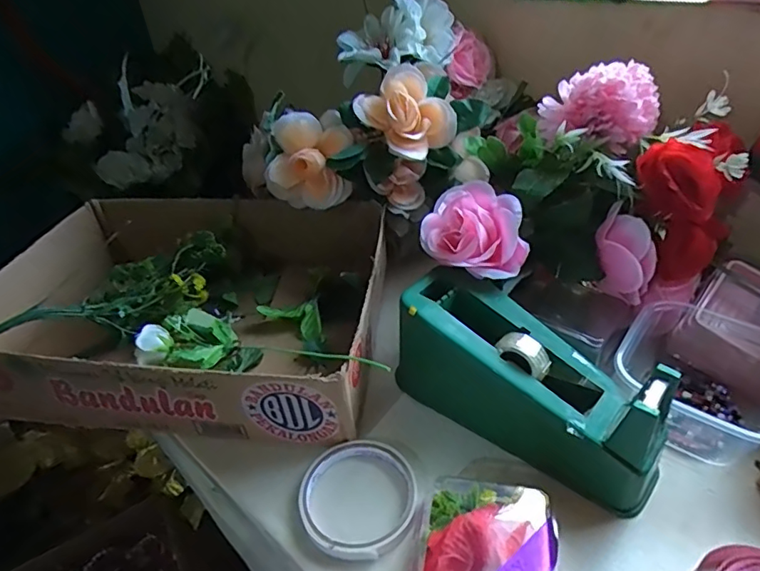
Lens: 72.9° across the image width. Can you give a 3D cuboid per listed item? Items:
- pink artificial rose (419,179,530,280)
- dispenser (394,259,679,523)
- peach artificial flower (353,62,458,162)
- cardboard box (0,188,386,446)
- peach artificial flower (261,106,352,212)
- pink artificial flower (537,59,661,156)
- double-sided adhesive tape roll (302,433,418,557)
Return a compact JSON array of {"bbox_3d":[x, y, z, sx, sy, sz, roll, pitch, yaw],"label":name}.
[{"bbox_3d":[0.077,-0.045,0.434,0.081,0.049,0.081,-3,38,4],"label":"pink artificial rose"},{"bbox_3d":[0.110,0.071,0.392,0.203,0.092,0.087,28,49,36],"label":"dispenser"},{"bbox_3d":[0.022,-0.165,0.497,0.072,0.063,0.082,-34,46,-31],"label":"peach artificial flower"},{"bbox_3d":[-0.176,0.010,0.514,0.356,0.088,0.270,1,39,9],"label":"cardboard box"},{"bbox_3d":[-0.070,-0.120,0.531,0.092,0.100,0.053,5,39,13],"label":"peach artificial flower"},{"bbox_3d":[0.188,-0.149,0.444,0.095,0.069,0.062,13,42,23],"label":"pink artificial flower"},{"bbox_3d":[-0.017,0.153,0.380,0.086,0.014,0.086,-4,38,3],"label":"double-sided adhesive tape roll"}]

